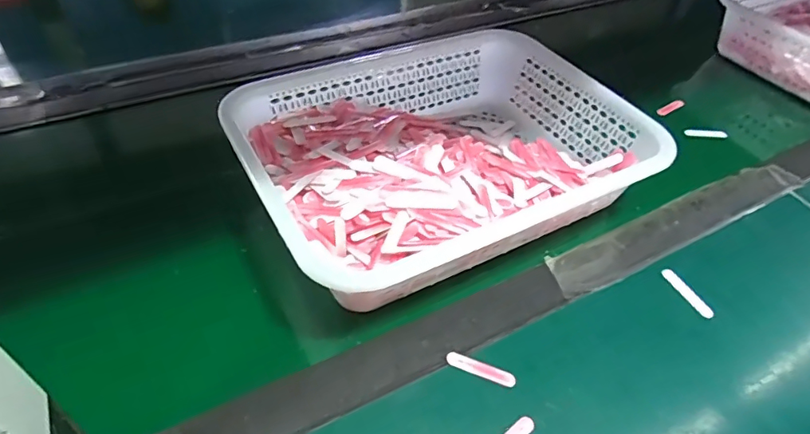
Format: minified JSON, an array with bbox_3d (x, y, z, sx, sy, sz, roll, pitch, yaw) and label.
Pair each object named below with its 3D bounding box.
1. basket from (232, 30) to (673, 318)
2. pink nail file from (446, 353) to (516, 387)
[{"bbox_3d":[0.032,-0.064,0.484,0.350,0.083,0.240,-19,51,-21],"label":"basket"},{"bbox_3d":[0.056,0.111,0.366,0.051,0.004,0.012,16,47,11],"label":"pink nail file"}]

